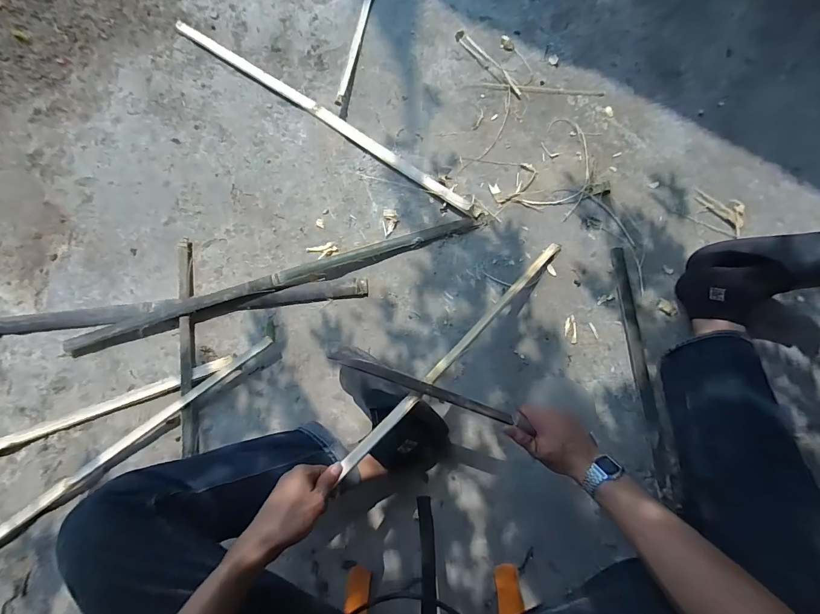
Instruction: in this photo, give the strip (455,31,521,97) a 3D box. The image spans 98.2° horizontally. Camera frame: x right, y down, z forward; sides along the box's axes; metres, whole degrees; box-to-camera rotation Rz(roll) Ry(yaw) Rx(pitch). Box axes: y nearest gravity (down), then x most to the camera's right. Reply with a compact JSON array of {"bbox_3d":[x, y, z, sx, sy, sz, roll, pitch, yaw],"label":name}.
[{"bbox_3d":[0.202,-0.630,0.915,0.033,0.008,0.249,-37,77,-5],"label":"strip"}]

